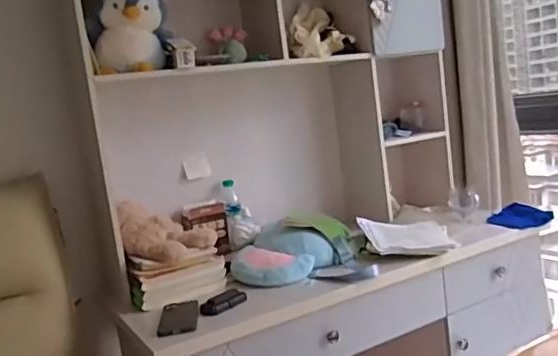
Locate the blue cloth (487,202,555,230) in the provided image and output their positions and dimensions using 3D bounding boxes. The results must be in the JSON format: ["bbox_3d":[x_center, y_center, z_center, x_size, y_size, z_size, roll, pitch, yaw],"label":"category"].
[{"bbox_3d":[0.712,0.108,1.647,0.178,0.060,0.105,-12,9,-29],"label":"blue cloth"}]

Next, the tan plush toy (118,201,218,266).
[{"bbox_3d":[-0.267,0.127,1.348,0.219,0.126,0.119,-9,8,-9],"label":"tan plush toy"}]

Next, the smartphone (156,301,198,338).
[{"bbox_3d":[-0.212,0.297,1.185,0.080,0.015,0.161,-8,8,-5],"label":"smartphone"}]

